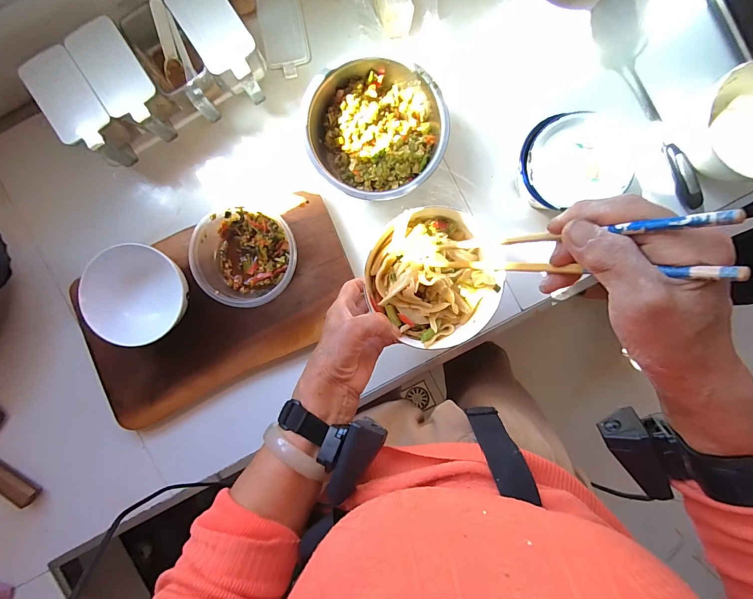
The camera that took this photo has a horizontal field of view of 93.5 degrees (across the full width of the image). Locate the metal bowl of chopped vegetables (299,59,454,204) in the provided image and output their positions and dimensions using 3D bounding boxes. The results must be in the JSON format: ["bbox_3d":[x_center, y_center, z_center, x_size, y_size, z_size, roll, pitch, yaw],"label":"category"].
[{"bbox_3d":[0.000,-0.220,0.485,0.173,0.074,0.175,0,90,-1],"label":"metal bowl of chopped vegetables"}]

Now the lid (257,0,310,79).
[{"bbox_3d":[-0.135,-0.389,0.518,0.062,0.006,0.124,-10,91,0],"label":"lid"}]

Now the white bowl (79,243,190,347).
[{"bbox_3d":[-0.309,-0.004,0.470,0.131,0.056,0.123,25,90,-1],"label":"white bowl"}]

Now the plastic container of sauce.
[{"bbox_3d":[-0.179,-0.058,0.479,0.140,0.045,0.123,18,90,-1],"label":"plastic container of sauce"}]

